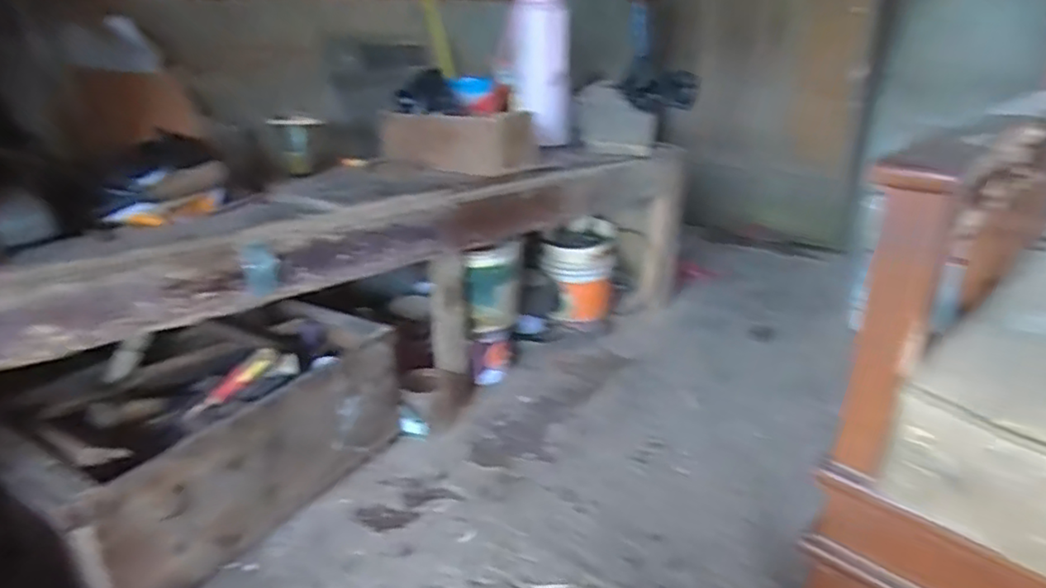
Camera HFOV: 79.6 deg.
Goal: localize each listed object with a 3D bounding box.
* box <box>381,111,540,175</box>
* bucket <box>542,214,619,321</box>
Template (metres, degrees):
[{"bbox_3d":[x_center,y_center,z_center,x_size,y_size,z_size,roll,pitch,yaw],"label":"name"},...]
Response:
[{"bbox_3d":[-0.138,-0.291,1.187,0.305,0.095,0.122,8,25,21],"label":"box"},{"bbox_3d":[0.144,-0.047,1.562,0.167,0.234,0.165,4,24,14],"label":"bucket"}]

